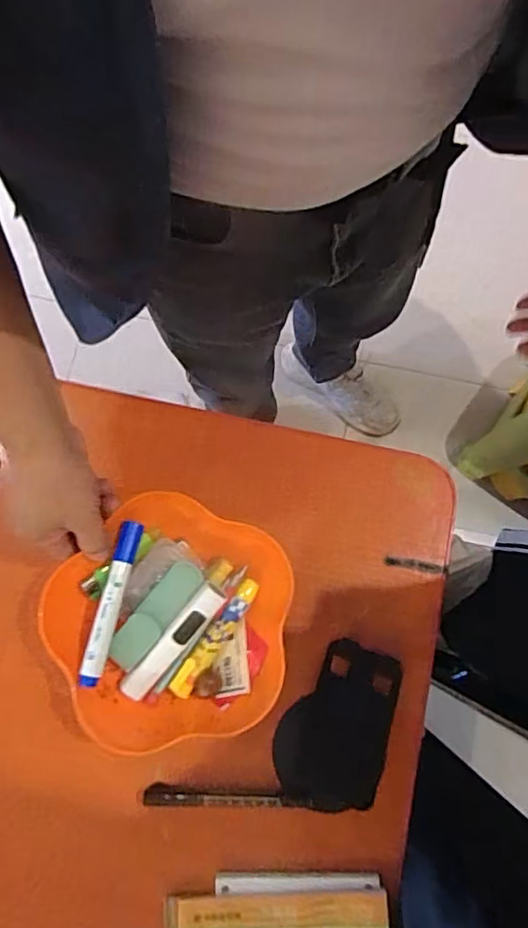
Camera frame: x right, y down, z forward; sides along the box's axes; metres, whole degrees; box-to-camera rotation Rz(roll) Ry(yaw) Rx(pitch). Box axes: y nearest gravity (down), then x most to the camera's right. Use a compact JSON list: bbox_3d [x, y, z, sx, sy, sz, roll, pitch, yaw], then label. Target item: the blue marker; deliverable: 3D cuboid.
[{"bbox_3d":[-0.121,0.109,0.465,0.017,0.014,0.128,10,77,4],"label":"blue marker"}]

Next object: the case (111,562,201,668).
[{"bbox_3d":[-0.087,0.120,0.470,0.028,0.014,0.095,37,80,9],"label":"case"}]

